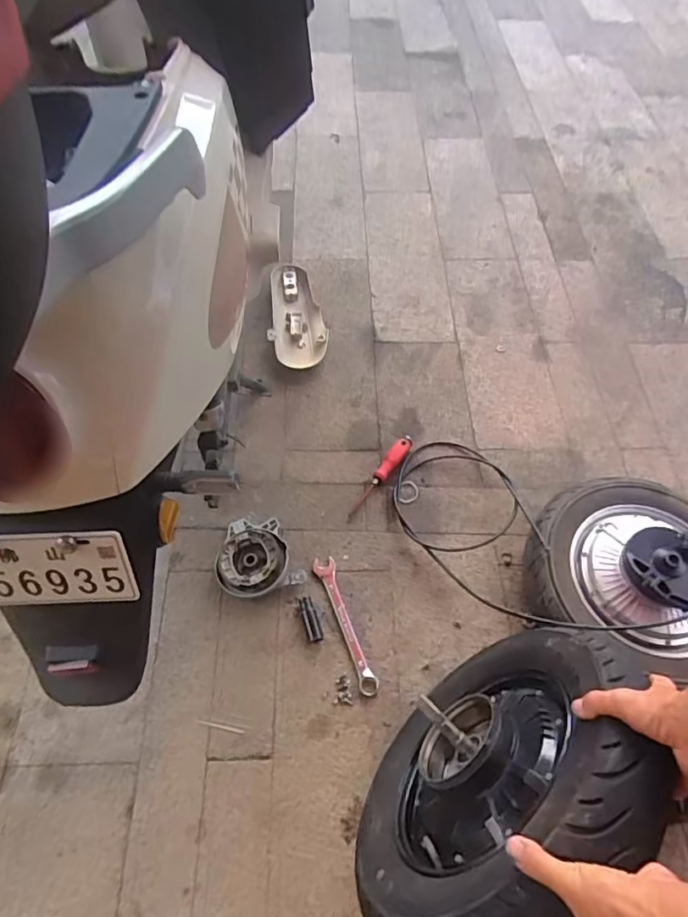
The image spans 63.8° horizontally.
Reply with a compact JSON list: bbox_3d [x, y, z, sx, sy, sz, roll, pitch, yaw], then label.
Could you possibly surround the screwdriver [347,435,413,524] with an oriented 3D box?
[{"bbox_3d":[0.074,0.031,1.088,0.030,0.030,0.227,32,63,17],"label":"screwdriver"}]

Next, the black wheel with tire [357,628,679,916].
[{"bbox_3d":[0.171,0.361,0.636,0.385,0.381,0.170,-44,93,-7],"label":"black wheel with tire"}]

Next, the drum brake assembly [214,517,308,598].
[{"bbox_3d":[-0.158,0.173,0.981,0.138,0.047,0.140,1,59,-1],"label":"drum brake assembly"}]

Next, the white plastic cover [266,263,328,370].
[{"bbox_3d":[-0.109,-0.329,1.276,0.138,0.045,0.290,0,59,-2],"label":"white plastic cover"}]

